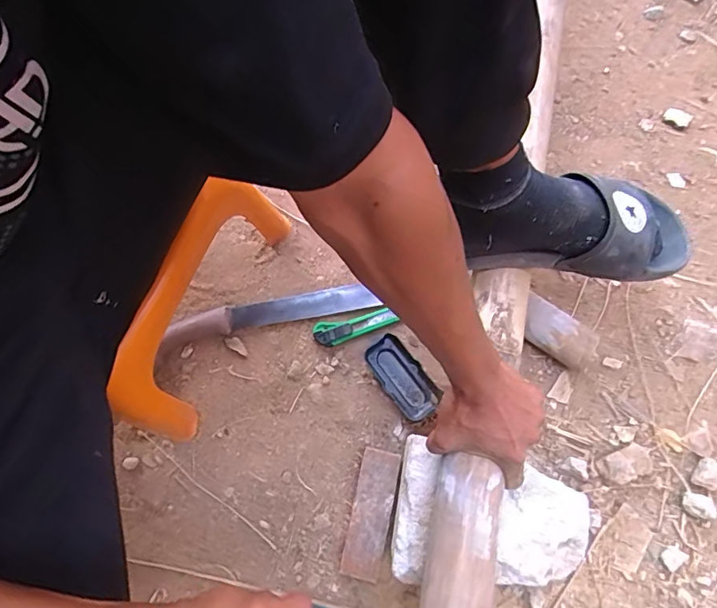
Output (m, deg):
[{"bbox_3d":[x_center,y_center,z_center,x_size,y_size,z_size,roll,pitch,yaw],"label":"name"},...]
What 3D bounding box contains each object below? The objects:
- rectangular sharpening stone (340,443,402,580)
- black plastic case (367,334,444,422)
[{"bbox_3d":[0.015,0.240,0.557,0.044,0.026,0.136,11,74,6],"label":"rectangular sharpening stone"},{"bbox_3d":[0.054,0.091,0.601,0.050,0.018,0.104,-38,75,-9],"label":"black plastic case"}]

